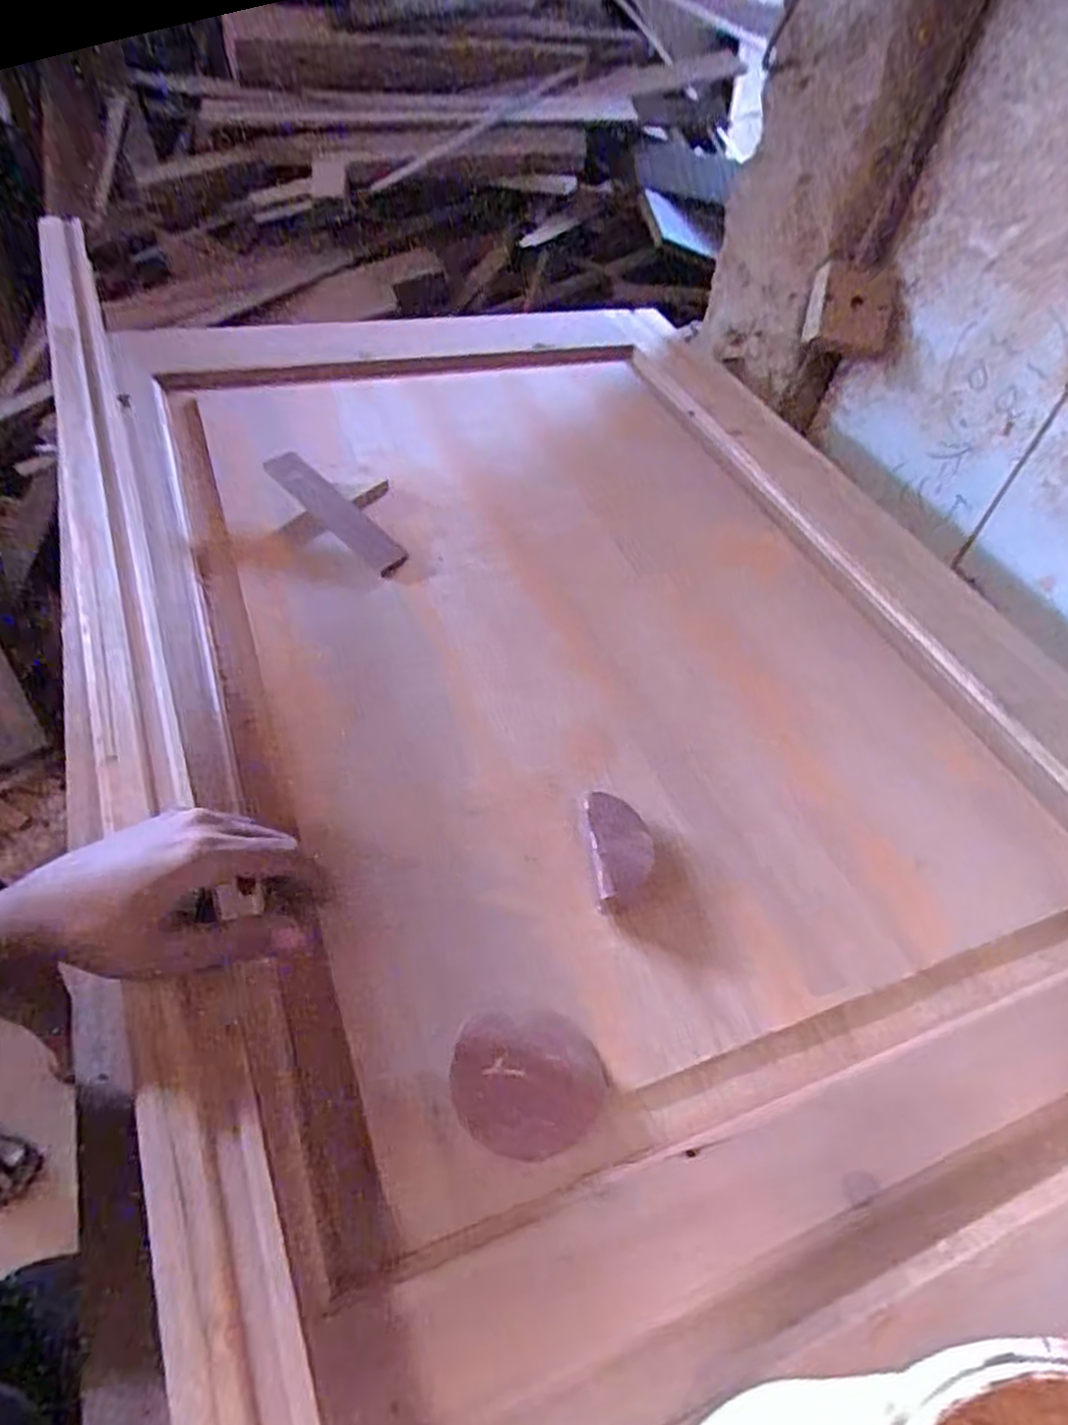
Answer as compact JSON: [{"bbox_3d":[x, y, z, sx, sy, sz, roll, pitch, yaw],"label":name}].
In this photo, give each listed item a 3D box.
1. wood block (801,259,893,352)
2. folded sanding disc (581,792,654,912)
[{"bbox_3d":[0.397,-0.506,0.979,0.102,0.089,0.023,5,50,-2],"label":"wood block"},{"bbox_3d":[0.058,0.089,0.517,0.042,0.010,0.085,-1,50,-8],"label":"folded sanding disc"}]

